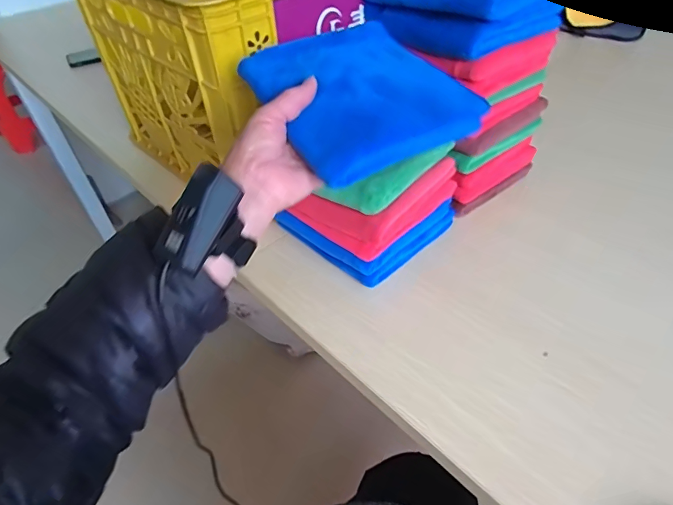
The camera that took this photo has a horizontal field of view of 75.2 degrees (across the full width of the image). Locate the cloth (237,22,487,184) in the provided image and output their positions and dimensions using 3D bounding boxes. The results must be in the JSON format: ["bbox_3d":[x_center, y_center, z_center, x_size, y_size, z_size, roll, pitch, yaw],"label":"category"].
[{"bbox_3d":[0.017,-0.149,0.402,0.158,0.026,0.176,-28,61,-16],"label":"cloth"}]

